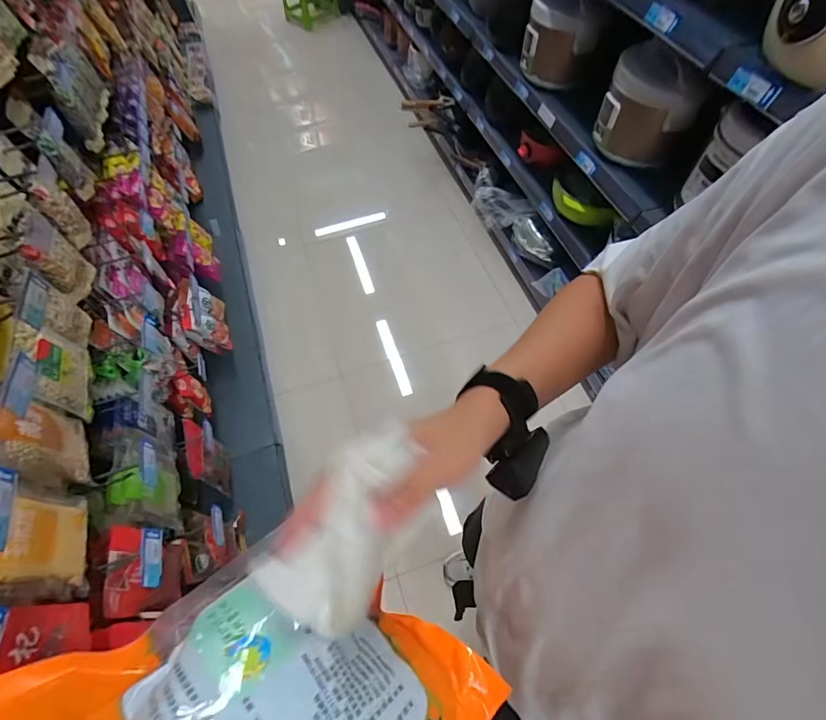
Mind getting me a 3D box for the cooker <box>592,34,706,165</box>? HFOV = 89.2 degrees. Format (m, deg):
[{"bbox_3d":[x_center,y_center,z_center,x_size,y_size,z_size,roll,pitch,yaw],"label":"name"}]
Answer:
[{"bbox_3d":[0.695,-0.758,1.231,0.245,0.247,0.255,23,63,16],"label":"cooker"}]

